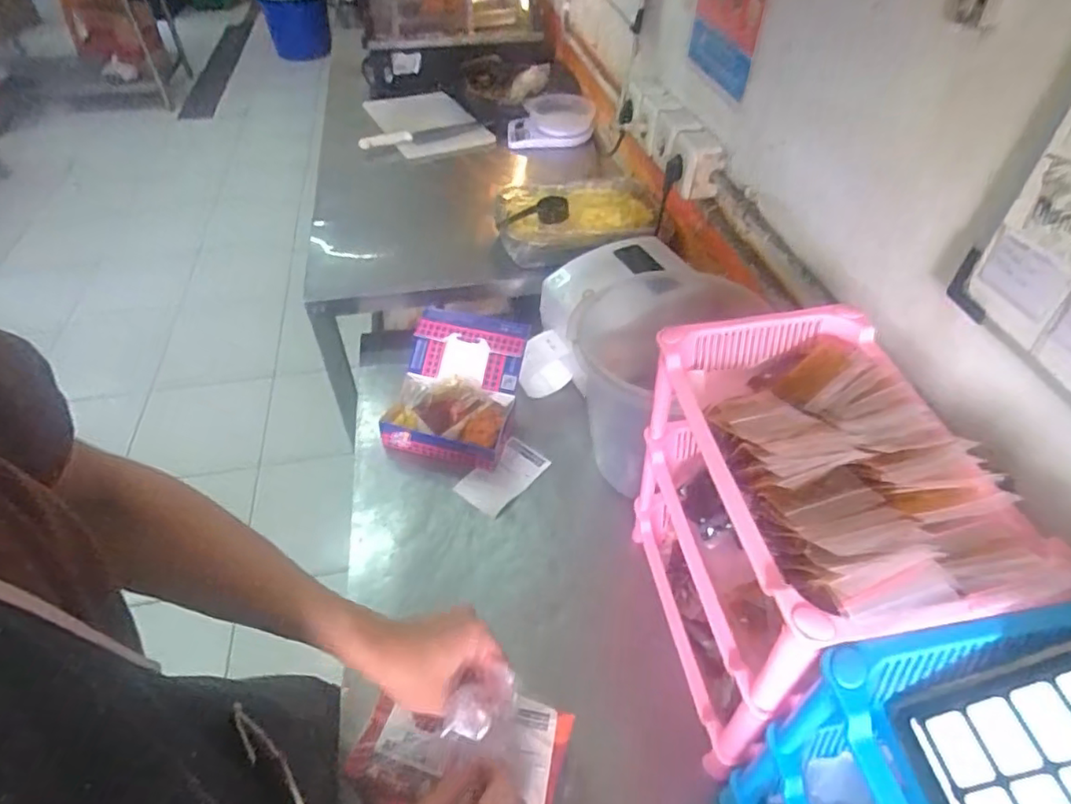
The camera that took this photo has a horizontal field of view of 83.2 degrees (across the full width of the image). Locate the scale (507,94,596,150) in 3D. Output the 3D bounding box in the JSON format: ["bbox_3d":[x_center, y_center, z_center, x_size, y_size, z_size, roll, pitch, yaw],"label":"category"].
[{"bbox_3d":[0.032,-0.715,1.511,0.204,0.077,0.172,-5,46,-5],"label":"scale"}]

